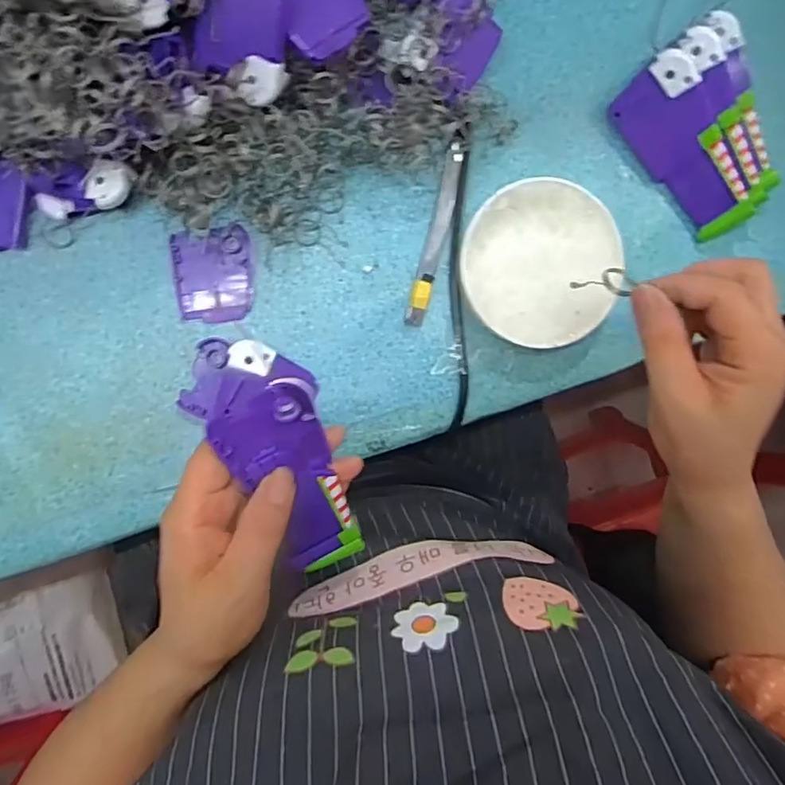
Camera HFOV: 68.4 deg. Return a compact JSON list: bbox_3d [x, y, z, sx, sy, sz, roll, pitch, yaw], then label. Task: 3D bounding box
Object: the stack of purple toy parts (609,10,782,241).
[{"bbox_3d":[0.218,-0.179,0.387,0.094,0.038,0.120,-42,96,-1],"label":"stack of purple toy parts"}]

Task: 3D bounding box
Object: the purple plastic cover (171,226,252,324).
[{"bbox_3d":[-0.118,-0.076,0.380,0.049,0.007,0.058,-6,94,-5],"label":"purple plastic cover"}]

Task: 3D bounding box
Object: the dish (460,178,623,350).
[{"bbox_3d":[0.097,-0.085,0.387,0.103,0.027,0.102,0,94,-5],"label":"dish"}]

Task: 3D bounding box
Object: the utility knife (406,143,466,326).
[{"bbox_3d":[0.030,-0.106,0.387,0.015,0.013,0.123,15,93,-6],"label":"utility knife"}]

